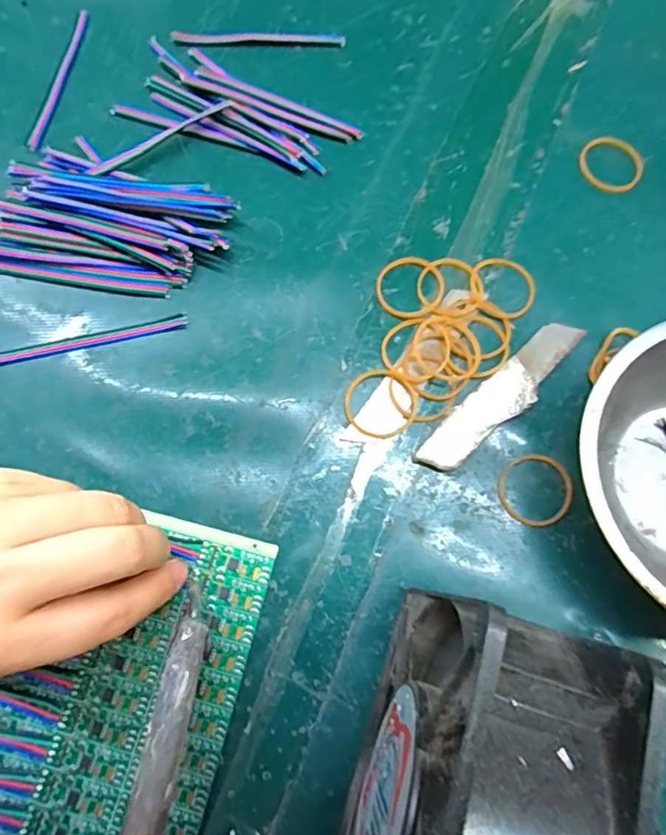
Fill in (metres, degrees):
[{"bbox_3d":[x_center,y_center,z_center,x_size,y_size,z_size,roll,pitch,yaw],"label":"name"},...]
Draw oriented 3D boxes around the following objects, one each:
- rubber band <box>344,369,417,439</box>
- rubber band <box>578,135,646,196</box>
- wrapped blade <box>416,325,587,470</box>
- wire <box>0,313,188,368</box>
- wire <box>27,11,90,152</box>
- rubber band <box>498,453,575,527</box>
[{"bbox_3d":[0.022,-0.007,0.245,0.033,0.004,0.032,0,75,0],"label":"rubber band"},{"bbox_3d":[0.150,-0.136,0.284,0.032,0.004,0.033,0,75,0],"label":"rubber band"},{"bbox_3d":[0.079,-0.010,0.246,0.100,0.006,0.021,-41,79,-11],"label":"wrapped blade"},{"bbox_3d":[-0.119,-0.036,0.254,0.098,0.004,0.009,-14,75,-4],"label":"wire"},{"bbox_3d":[-0.152,-0.188,0.294,0.008,0.004,0.095,11,75,3],"label":"wire"},{"bbox_3d":[0.091,0.032,0.236,0.033,0.004,0.031,0,75,0],"label":"rubber band"}]

